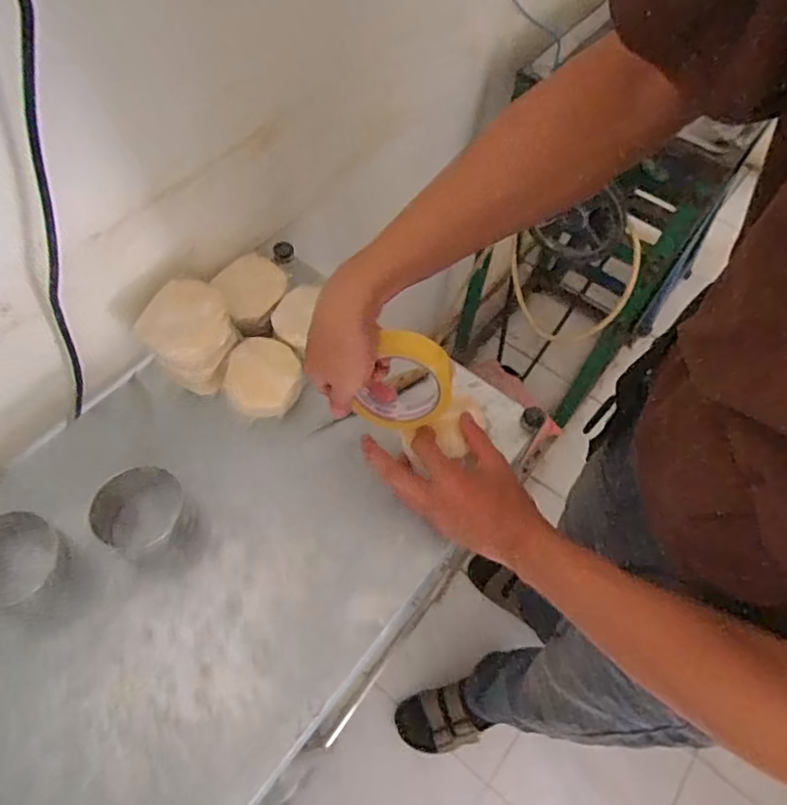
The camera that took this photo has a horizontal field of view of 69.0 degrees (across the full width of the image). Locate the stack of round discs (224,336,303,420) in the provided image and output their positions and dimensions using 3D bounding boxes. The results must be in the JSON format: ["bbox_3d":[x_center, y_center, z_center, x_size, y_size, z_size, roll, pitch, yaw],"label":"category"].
[{"bbox_3d":[-0.134,-0.026,0.608,0.078,0.040,0.081,12,61,4],"label":"stack of round discs"}]

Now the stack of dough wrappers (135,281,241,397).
[{"bbox_3d":[-0.206,-0.066,0.595,0.089,0.094,0.082,-35,68,-20],"label":"stack of dough wrappers"}]

